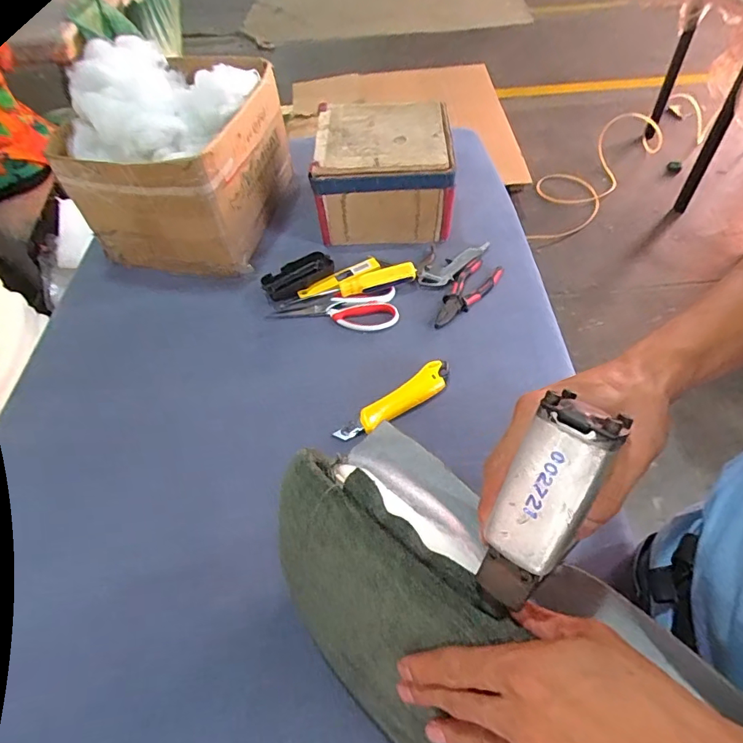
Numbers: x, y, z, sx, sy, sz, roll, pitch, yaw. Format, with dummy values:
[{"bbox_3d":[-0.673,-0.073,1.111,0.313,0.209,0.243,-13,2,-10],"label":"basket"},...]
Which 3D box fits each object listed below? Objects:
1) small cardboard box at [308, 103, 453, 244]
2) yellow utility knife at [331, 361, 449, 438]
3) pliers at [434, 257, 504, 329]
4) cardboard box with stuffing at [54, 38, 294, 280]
[{"bbox_3d":[0.022,-0.328,0.780,0.206,0.130,0.219,-1,53,3],"label":"small cardboard box"},{"bbox_3d":[0.031,0.034,0.582,0.165,0.014,0.037,-28,56,-16],"label":"yellow utility knife"},{"bbox_3d":[0.136,-0.116,0.690,0.055,0.009,0.154,30,61,24],"label":"pliers"},{"bbox_3d":[-0.287,-0.330,0.732,0.235,0.240,0.286,8,54,10],"label":"cardboard box with stuffing"}]

